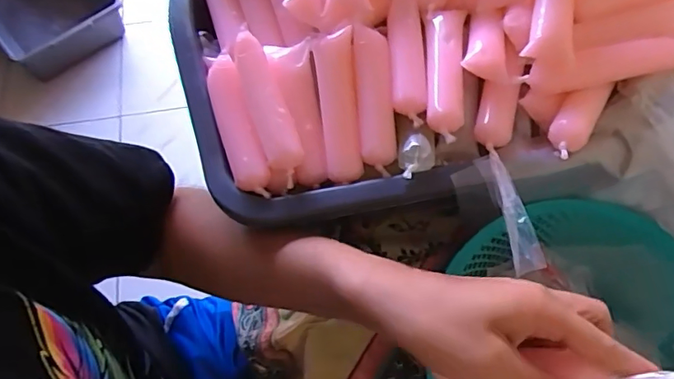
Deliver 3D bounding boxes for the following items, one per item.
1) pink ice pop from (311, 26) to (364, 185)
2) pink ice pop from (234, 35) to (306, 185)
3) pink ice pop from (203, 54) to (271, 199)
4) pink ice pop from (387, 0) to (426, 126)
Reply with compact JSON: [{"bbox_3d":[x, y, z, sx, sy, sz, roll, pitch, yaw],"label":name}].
[{"bbox_3d":[0.001,-0.059,0.389,0.028,0.028,0.109,-6,85,-2],"label":"pink ice pop"},{"bbox_3d":[-0.050,-0.058,0.372,0.025,0.031,0.107,-19,67,-8],"label":"pink ice pop"},{"bbox_3d":[-0.072,-0.046,0.374,0.025,0.019,0.107,-19,67,-8],"label":"pink ice pop"},{"bbox_3d":[0.051,-0.100,0.383,0.025,0.022,0.106,0,66,0],"label":"pink ice pop"}]

